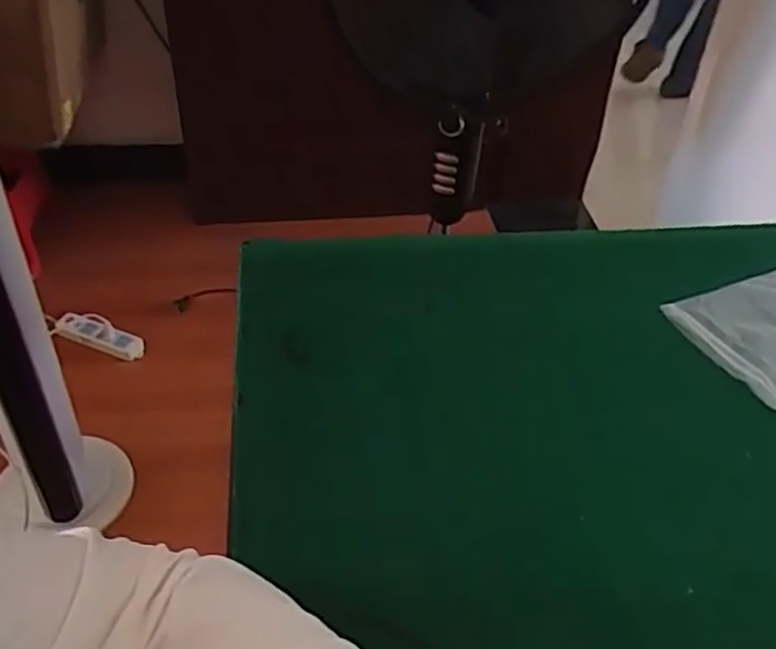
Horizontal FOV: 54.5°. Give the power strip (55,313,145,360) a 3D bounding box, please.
[{"bbox_3d":[-0.629,0.019,1.652,0.218,0.039,0.066,15,41,9],"label":"power strip"}]

